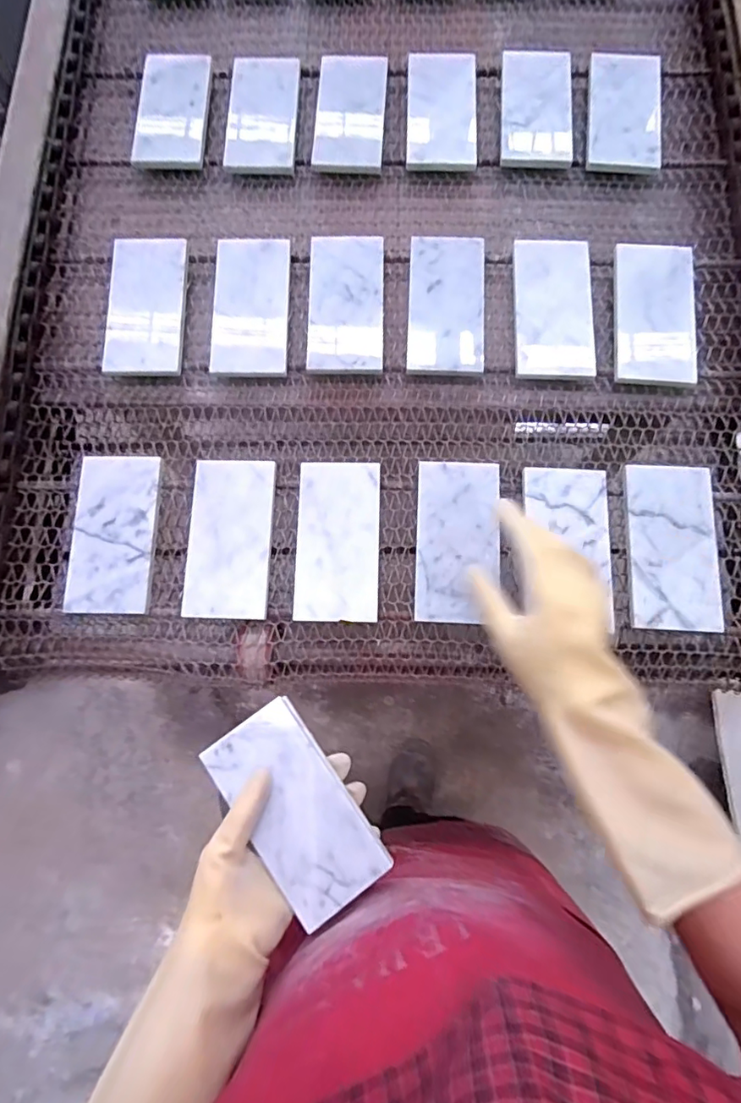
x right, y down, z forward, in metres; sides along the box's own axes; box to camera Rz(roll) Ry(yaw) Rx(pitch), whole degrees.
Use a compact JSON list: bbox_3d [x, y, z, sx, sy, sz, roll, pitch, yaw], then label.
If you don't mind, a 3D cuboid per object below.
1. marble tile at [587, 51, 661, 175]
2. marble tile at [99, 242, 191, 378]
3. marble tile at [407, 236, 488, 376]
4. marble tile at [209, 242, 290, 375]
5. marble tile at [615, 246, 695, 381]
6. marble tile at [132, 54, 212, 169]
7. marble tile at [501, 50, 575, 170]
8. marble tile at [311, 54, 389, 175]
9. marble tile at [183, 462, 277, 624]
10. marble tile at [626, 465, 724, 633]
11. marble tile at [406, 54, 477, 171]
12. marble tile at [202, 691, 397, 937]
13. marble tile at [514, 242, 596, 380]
[{"bbox_3d":[0.294,-0.508,0.626,0.082,0.014,0.158,7,76,5],"label":"marble tile"},{"bbox_3d":[-0.239,-0.259,0.573,0.081,0.011,0.158,1,78,3],"label":"marble tile"},{"bbox_3d":[0.081,-0.262,0.568,0.078,0.008,0.160,3,78,3],"label":"marble tile"},{"bbox_3d":[-0.127,-0.260,0.574,0.078,0.008,0.162,-1,77,4],"label":"marble tile"},{"bbox_3d":[0.297,-0.248,0.562,0.081,0.011,0.157,6,78,2],"label":"marble tile"},{"bbox_3d":[-0.234,-0.525,0.642,0.082,0.012,0.153,2,79,1],"label":"marble tile"},{"bbox_3d":[0.196,-0.521,0.633,0.080,0.015,0.159,3,77,5],"label":"marble tile"},{"bbox_3d":[-0.022,-0.521,0.640,0.079,0.013,0.167,4,75,2],"label":"marble tile"},{"bbox_3d":[-0.135,-0.014,0.519,0.079,0.006,0.153,0,77,5],"label":"marble tile"},{"bbox_3d":[0.280,-0.006,0.500,0.077,0.008,0.154,5,74,3],"label":"marble tile"},{"bbox_3d":[0.084,-0.516,0.634,0.079,0.009,0.157,2,77,4],"label":"marble tile"},{"bbox_3d":[-0.057,0.197,0.416,0.076,0.009,0.150,-34,76,-11],"label":"marble tile"},{"bbox_3d":[0.191,-0.256,0.563,0.078,0.012,0.156,3,78,2],"label":"marble tile"}]

